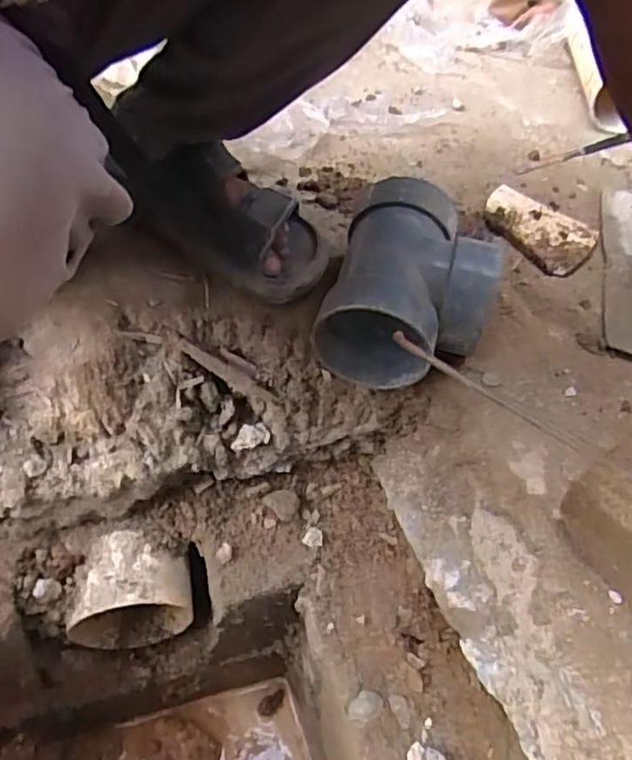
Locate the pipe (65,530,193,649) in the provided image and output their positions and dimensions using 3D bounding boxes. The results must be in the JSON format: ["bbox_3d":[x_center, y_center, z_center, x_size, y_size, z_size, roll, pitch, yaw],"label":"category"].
[{"bbox_3d":[-0.178,0.207,0.601,0.105,0.119,0.064,-5,50,-10],"label":"pipe"}]

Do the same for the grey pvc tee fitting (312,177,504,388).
[{"bbox_3d":[0.077,-0.075,0.514,0.124,0.095,0.184,15,48,7],"label":"grey pvc tee fitting"}]

